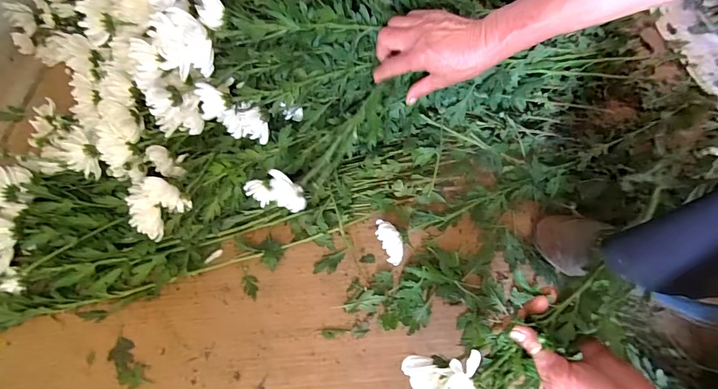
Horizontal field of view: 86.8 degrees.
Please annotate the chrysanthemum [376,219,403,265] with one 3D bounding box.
[{"bbox_3d":[0.043,0.064,0.516,0.024,0.037,0.059,-21,59,-10],"label":"chrysanthemum"}]

